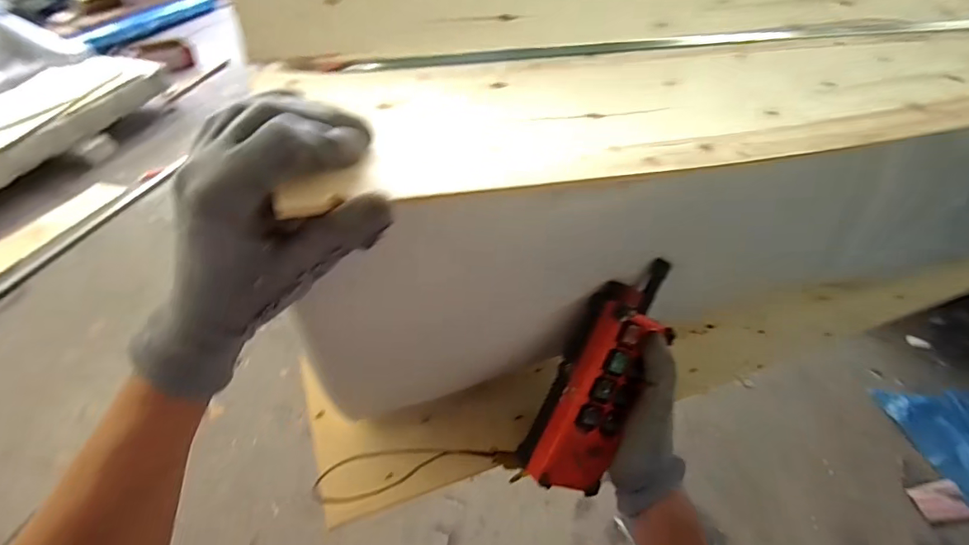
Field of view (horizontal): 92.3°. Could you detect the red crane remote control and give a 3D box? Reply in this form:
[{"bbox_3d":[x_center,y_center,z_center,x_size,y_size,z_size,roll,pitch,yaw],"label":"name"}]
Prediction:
[{"bbox_3d":[0.096,0.082,0.384,0.069,0.051,0.201,24,88,19],"label":"red crane remote control"}]

